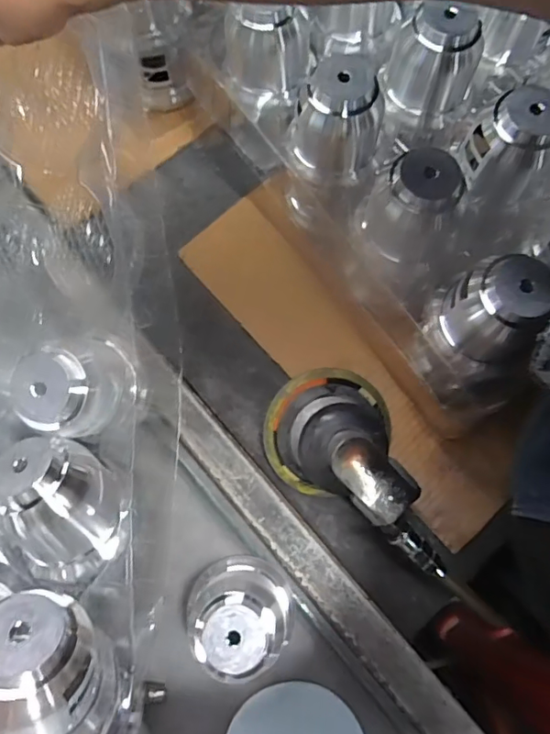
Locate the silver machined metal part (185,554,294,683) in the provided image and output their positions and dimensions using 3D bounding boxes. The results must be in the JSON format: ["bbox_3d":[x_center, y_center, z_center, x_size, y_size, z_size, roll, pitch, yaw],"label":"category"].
[{"bbox_3d":[-0.029,0.198,0.414,0.089,0.089,0.081,0,76,1],"label":"silver machined metal part"}]

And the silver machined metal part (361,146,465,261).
[{"bbox_3d":[0.108,-0.129,0.424,0.062,0.076,0.059,0,76,1],"label":"silver machined metal part"}]

